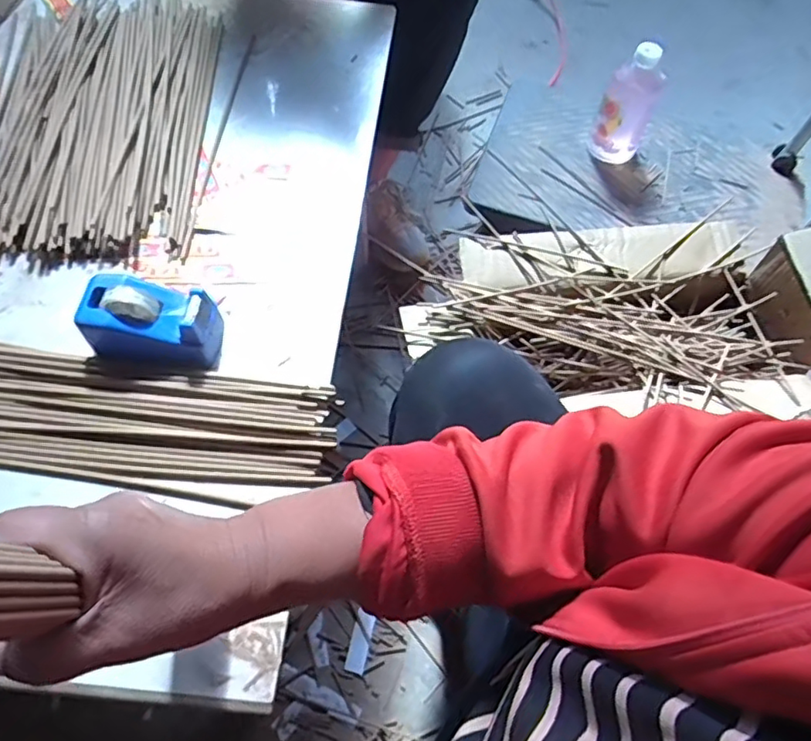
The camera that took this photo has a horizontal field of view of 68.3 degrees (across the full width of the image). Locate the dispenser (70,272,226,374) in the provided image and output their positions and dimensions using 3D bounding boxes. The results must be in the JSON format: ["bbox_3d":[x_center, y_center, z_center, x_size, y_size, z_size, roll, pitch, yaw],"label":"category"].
[{"bbox_3d":[-0.203,-0.035,0.483,0.101,0.058,0.058,9,61,1],"label":"dispenser"}]

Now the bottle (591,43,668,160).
[{"bbox_3d":[0.398,-0.480,1.063,0.090,0.187,0.098,24,62,9],"label":"bottle"}]

